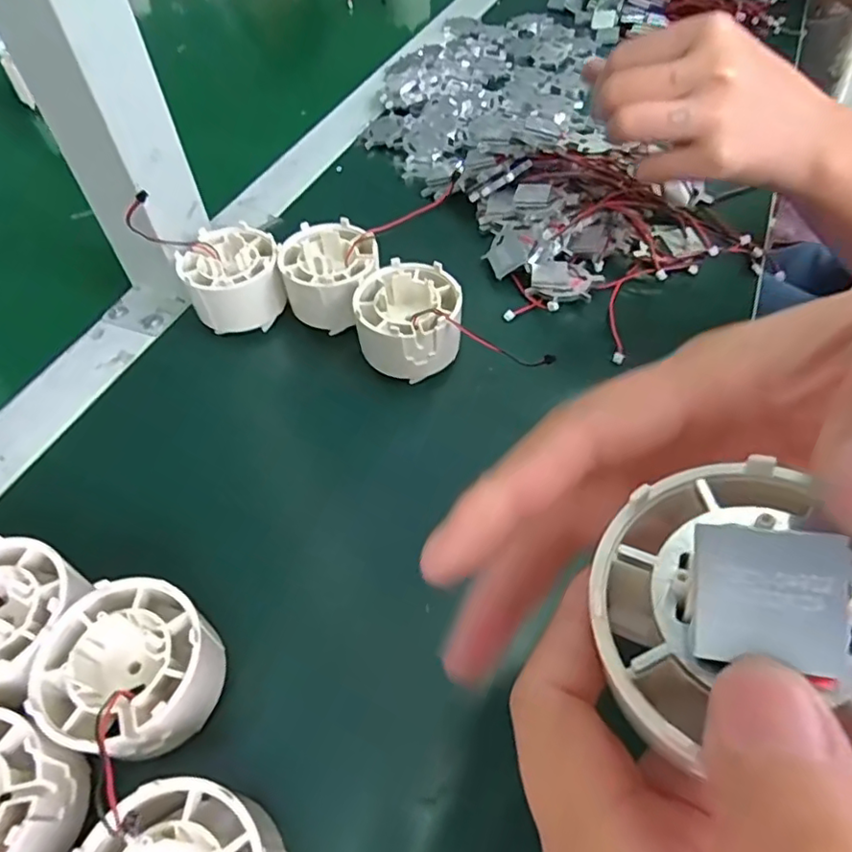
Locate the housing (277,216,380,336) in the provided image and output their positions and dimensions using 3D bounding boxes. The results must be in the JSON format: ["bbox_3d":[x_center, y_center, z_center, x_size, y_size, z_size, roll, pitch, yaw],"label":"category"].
[{"bbox_3d":[-0.050,-0.076,0.322,0.052,0.043,0.059,-7,53,-3],"label":"housing"}]

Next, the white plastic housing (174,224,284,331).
[{"bbox_3d":[-0.104,-0.079,0.325,0.049,0.040,0.048,-1,53,1],"label":"white plastic housing"}]

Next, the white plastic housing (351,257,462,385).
[{"bbox_3d":[-0.009,-0.051,0.298,0.050,0.040,0.053,-10,53,-5],"label":"white plastic housing"}]

